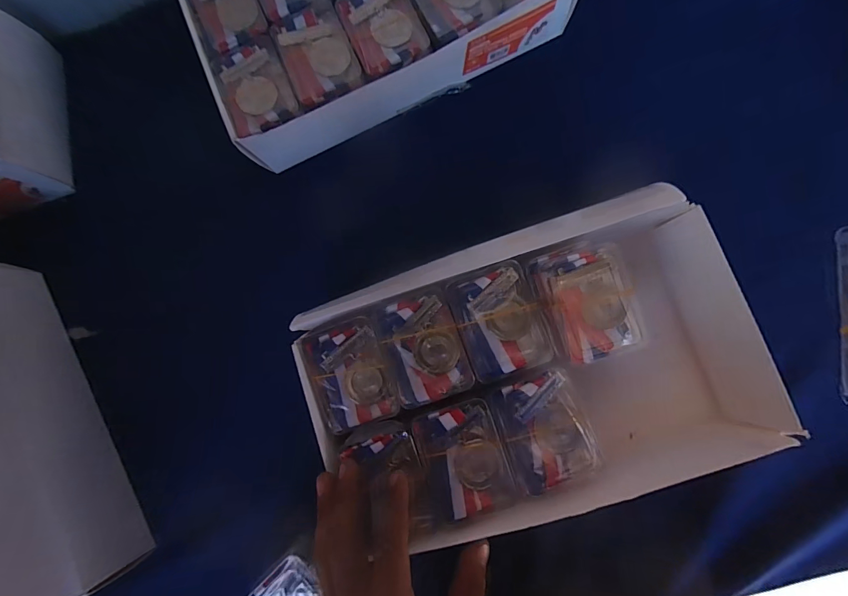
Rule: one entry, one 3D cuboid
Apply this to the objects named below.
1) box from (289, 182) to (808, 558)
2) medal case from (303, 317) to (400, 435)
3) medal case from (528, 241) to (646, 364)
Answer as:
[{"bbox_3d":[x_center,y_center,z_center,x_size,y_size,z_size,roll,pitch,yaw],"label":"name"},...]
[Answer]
[{"bbox_3d":[0.079,0.052,0.296,0.322,0.068,0.193,-21,82,3],"label":"box"},{"bbox_3d":[-0.054,0.057,0.289,0.055,0.012,0.077,-20,82,5],"label":"medal case"},{"bbox_3d":[0.117,0.001,0.277,0.063,0.014,0.081,-18,82,6],"label":"medal case"}]

